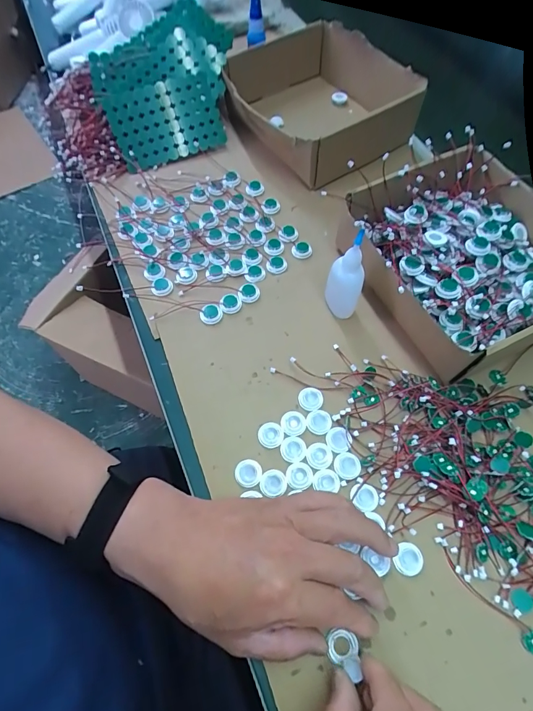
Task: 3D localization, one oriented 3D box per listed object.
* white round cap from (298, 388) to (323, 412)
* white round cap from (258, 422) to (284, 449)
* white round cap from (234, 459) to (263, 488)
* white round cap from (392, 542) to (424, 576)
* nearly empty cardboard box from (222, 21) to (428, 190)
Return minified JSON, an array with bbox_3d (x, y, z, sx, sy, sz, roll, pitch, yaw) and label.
[{"bbox_3d":[0.042,0.040,0.368,0.022,0.004,0.023,0,63,1],"label":"white round cap"},{"bbox_3d":[0.004,0.071,0.353,0.022,0.004,0.022,0,63,1],"label":"white round cap"},{"bbox_3d":[-0.015,0.101,0.338,0.023,0.005,0.022,0,63,1],"label":"white round cap"},{"bbox_3d":[0.113,0.160,0.308,0.022,0.005,0.023,0,63,1],"label":"white round cap"},{"bbox_3d":[0.070,-0.342,0.528,0.205,0.066,0.212,-33,67,-15],"label":"nearly empty cardboard box"}]

